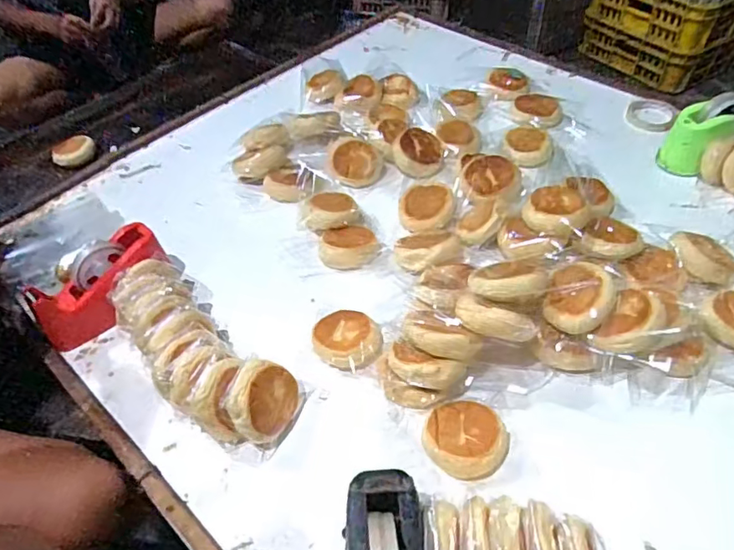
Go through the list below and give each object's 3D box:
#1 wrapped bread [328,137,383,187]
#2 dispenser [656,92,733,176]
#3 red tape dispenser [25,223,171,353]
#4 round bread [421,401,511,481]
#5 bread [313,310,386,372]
[{"bbox_3d":[-0.022,-0.216,1.015,0.104,0.044,0.099,2,50,7],"label":"wrapped bread"},{"bbox_3d":[0.659,-0.263,0.986,0.199,0.131,0.095,-13,50,-6],"label":"dispenser"},{"bbox_3d":[-0.402,0.012,0.803,0.107,0.101,0.213,27,71,25],"label":"red tape dispenser"},{"bbox_3d":[0.118,0.201,0.647,0.095,0.039,0.087,-3,49,3],"label":"round bread"},{"bbox_3d":[-0.027,0.089,0.754,0.104,0.041,0.087,19,54,20],"label":"bread"}]

